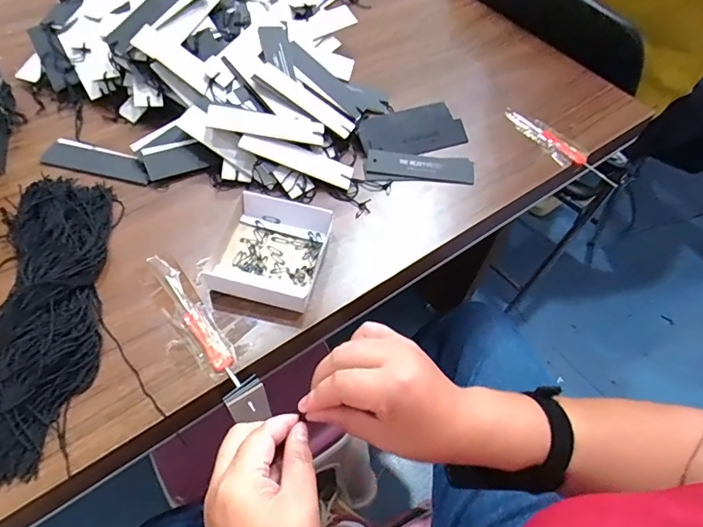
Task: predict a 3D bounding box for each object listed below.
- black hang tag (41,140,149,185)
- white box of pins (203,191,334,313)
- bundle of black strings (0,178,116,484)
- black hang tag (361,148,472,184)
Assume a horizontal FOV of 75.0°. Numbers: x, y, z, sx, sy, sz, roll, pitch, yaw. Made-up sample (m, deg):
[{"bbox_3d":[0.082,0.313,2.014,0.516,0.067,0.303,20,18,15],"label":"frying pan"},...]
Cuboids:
[{"bbox_3d":[-0.282,-0.115,0.514,0.125,0.005,0.037,11,67,8],"label":"black hang tag"},{"bbox_3d":[-0.078,-0.020,0.454,0.099,0.026,0.122,13,56,4],"label":"white box of pins"},{"bbox_3d":[-0.275,0.033,0.399,0.108,0.029,0.281,-4,56,-5],"label":"bundle of black strings"},{"bbox_3d":[0.080,-0.113,0.538,0.127,0.006,0.040,4,61,0],"label":"black hang tag"}]

